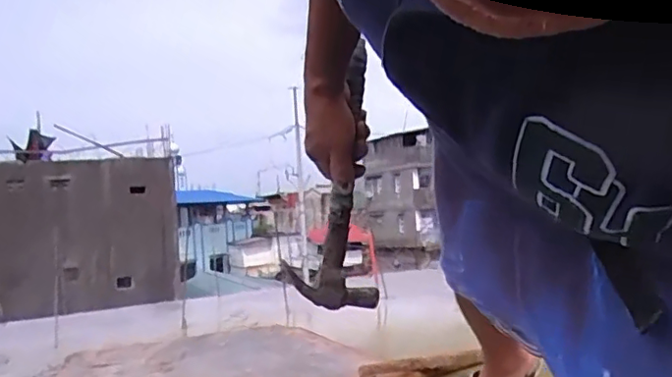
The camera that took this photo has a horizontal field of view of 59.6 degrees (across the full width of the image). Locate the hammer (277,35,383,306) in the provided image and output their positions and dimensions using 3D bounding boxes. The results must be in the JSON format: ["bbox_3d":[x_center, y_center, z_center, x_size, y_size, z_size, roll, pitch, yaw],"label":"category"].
[{"bbox_3d":[0.012,-0.014,0.717,0.118,0.316,0.026,8,-1,-11],"label":"hammer"}]

